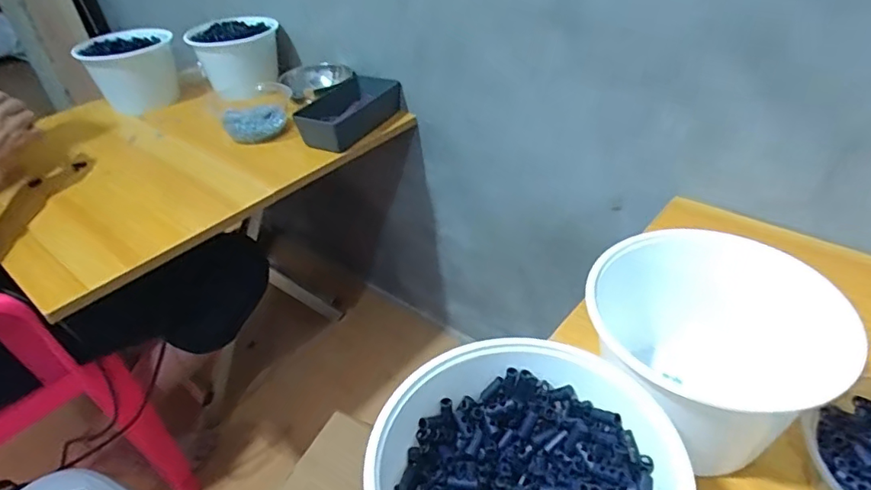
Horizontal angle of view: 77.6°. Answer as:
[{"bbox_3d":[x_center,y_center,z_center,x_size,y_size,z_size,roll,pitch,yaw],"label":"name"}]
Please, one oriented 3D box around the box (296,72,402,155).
[{"bbox_3d":[-0.141,-0.220,0.894,0.104,0.046,0.192,19,42,26],"label":"box"}]

